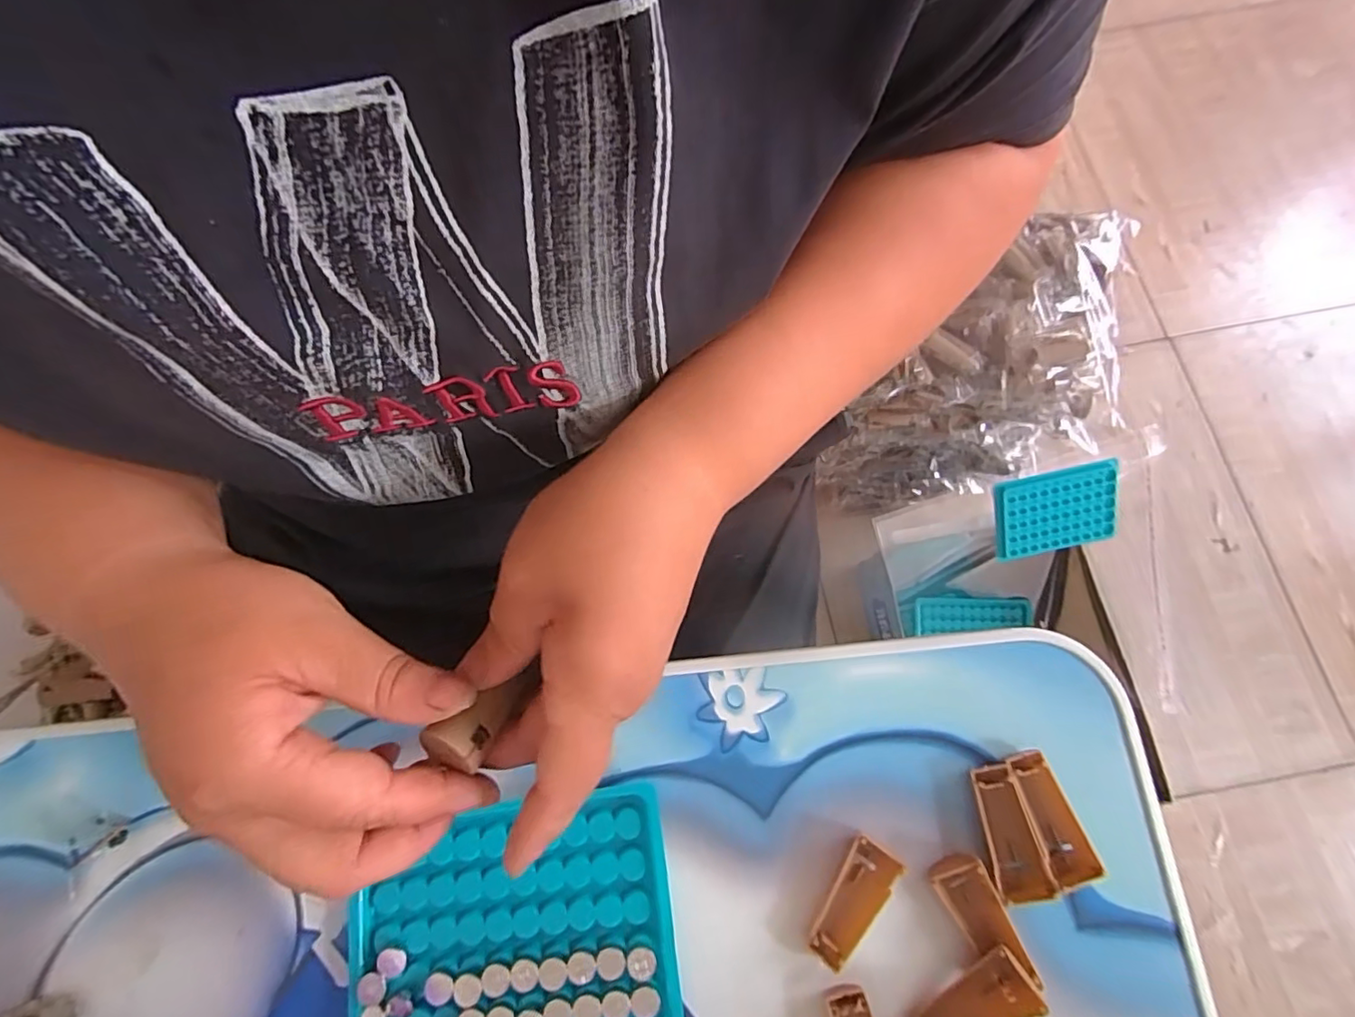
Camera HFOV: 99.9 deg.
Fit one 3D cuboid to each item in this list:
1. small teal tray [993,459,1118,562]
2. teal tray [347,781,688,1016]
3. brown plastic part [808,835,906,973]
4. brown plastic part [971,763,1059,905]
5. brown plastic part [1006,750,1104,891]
[{"bbox_3d":[0.417,0.004,0.631,0.128,0.020,0.088,-12,98,10],"label":"small teal tray"},{"bbox_3d":[-0.068,0.173,0.234,0.131,0.010,0.091,-10,76,0],"label":"teal tray"},{"bbox_3d":[0.070,0.160,0.232,0.020,0.009,0.048,33,80,9],"label":"brown plastic part"},{"bbox_3d":[0.136,0.134,0.236,0.020,0.009,0.050,-12,76,-1],"label":"brown plastic part"},{"bbox_3d":[0.154,0.128,0.237,0.019,0.009,0.049,-19,76,-3],"label":"brown plastic part"}]

